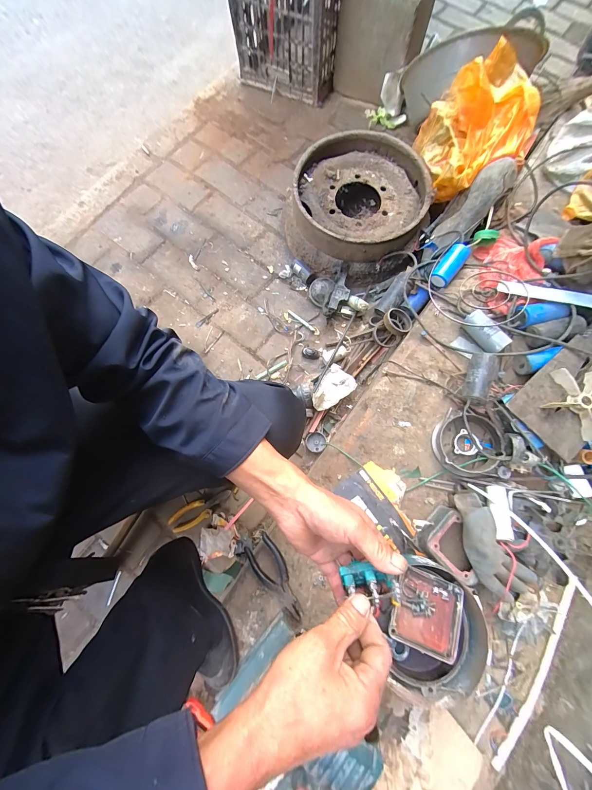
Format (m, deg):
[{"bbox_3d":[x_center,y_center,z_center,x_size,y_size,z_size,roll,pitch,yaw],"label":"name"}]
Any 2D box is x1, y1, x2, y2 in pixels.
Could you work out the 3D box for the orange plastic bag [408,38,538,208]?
[{"bbox_3d":[0.480,-0.710,0.785,0.227,0.198,0.277,-9,76,-3],"label":"orange plastic bag"}]

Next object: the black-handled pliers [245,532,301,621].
[{"bbox_3d":[-0.040,0.355,0.561,0.057,0.014,0.153,-33,64,-9],"label":"black-handled pliers"}]

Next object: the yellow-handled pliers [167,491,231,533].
[{"bbox_3d":[-0.246,0.293,0.740,0.162,0.014,0.054,-28,78,-8],"label":"yellow-handled pliers"}]

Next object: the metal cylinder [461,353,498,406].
[{"bbox_3d":[0.388,-0.031,0.620,0.052,0.057,0.112,27,77,6],"label":"metal cylinder"}]

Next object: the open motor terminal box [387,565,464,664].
[{"bbox_3d":[0.219,0.361,0.481,0.104,0.022,0.108,22,76,4],"label":"open motor terminal box"}]

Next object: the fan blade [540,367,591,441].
[{"bbox_3d":[0.539,0.014,0.549,0.116,0.026,0.136,-19,77,-6],"label":"fan blade"}]

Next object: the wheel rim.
[{"bbox_3d":[0.177,-0.576,0.885,0.395,0.144,0.439,13,76,2],"label":"wheel rim"}]

